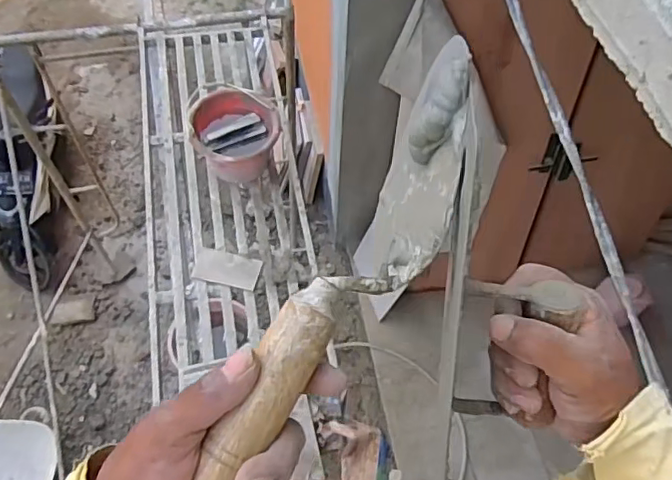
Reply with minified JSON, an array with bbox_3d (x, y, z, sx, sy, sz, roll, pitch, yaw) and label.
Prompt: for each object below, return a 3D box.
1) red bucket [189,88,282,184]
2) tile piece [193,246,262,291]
[{"bbox_3d":[-0.311,-0.322,1.744,0.262,0.157,0.301,-15,61,-11],"label":"red bucket"},{"bbox_3d":[-0.324,0.082,1.658,0.200,0.014,0.106,13,60,5],"label":"tile piece"}]

